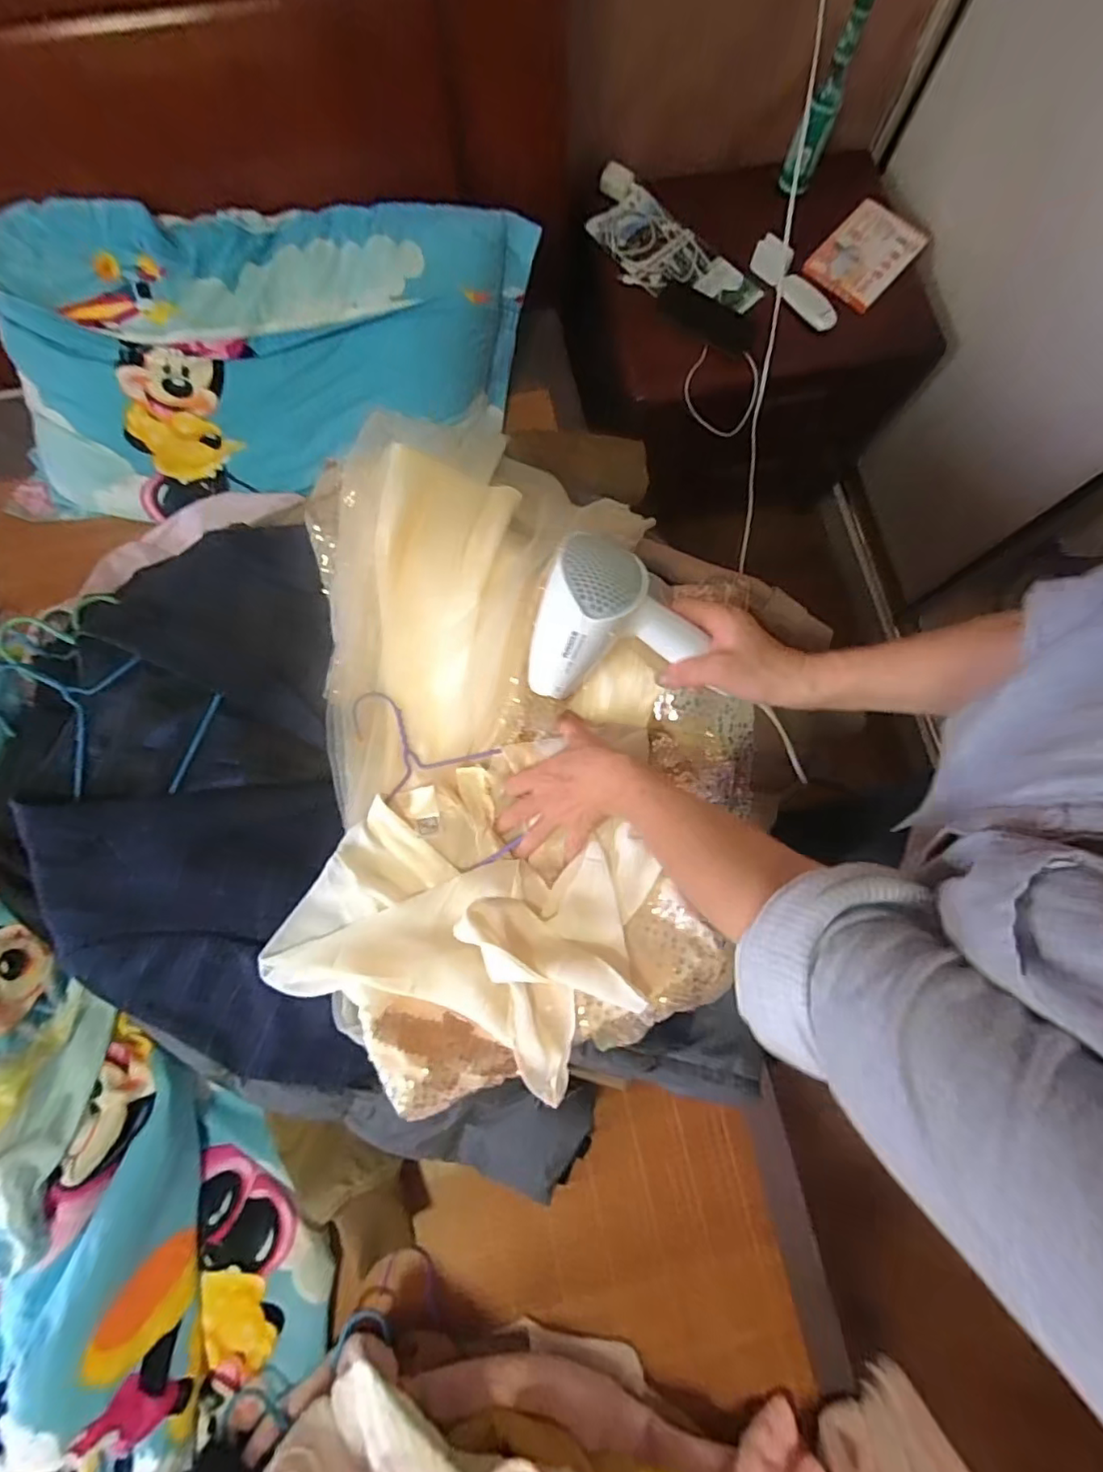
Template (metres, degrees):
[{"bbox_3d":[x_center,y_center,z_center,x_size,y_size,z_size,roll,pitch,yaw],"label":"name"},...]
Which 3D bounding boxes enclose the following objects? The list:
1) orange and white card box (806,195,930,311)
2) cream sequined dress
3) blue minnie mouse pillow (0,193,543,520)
[{"bbox_3d":[0.513,-0.782,0.921,0.124,0.016,0.175,43,88,5],"label":"orange and white card box"},{"bbox_3d":[-0.029,-0.002,0.530,0.419,0.099,0.604,3,78,-1],"label":"cream sequined dress"},{"bbox_3d":[-0.384,-0.504,0.756,0.736,0.125,0.332,-9,106,-3],"label":"blue minnie mouse pillow"}]

